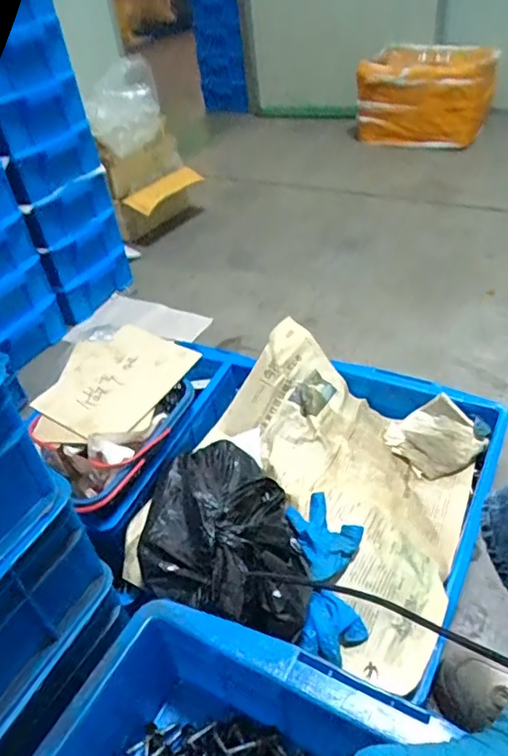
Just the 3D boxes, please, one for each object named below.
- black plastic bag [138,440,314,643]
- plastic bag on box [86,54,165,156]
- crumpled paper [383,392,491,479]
[{"bbox_3d":[-0.032,0.167,0.648,0.185,0.113,0.237,0,41,8],"label":"black plastic bag"},{"bbox_3d":[-0.354,-0.737,1.542,0.214,0.205,0.070,-27,44,-21],"label":"plastic bag on box"},{"bbox_3d":[0.291,0.092,0.910,0.129,0.037,0.132,-37,53,-5],"label":"crumpled paper"}]

